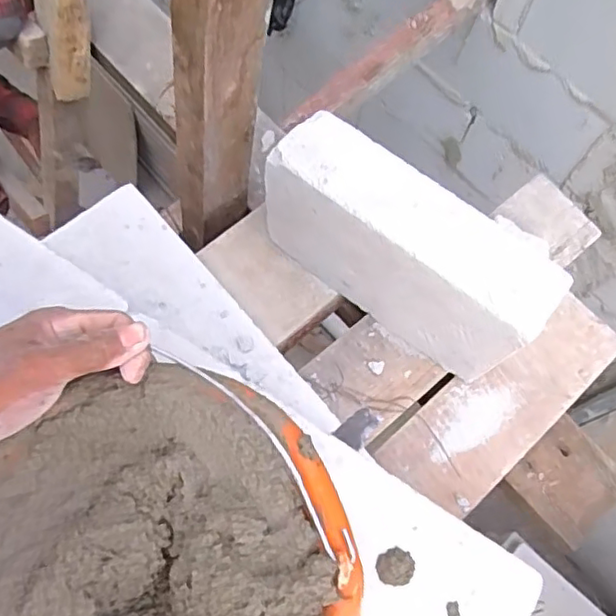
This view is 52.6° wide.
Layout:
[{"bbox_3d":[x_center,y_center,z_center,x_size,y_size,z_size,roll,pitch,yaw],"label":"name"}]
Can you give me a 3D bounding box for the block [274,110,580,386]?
[{"bbox_3d":[0.095,-0.053,0.640,0.277,0.186,0.079,36,72,11],"label":"block"}]

